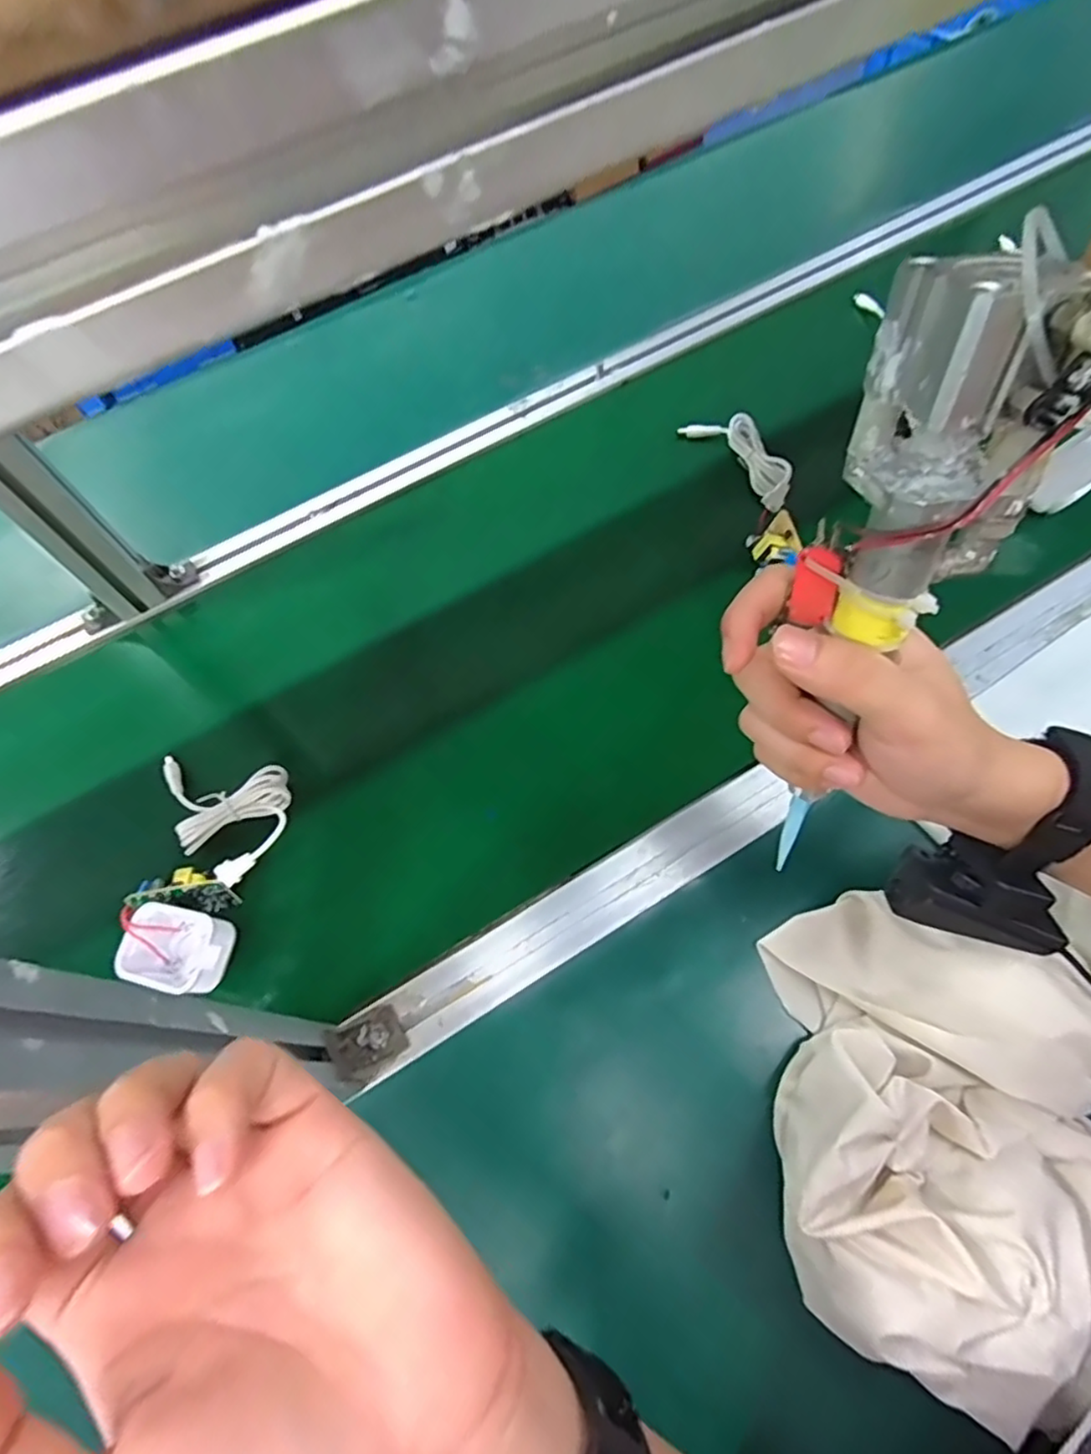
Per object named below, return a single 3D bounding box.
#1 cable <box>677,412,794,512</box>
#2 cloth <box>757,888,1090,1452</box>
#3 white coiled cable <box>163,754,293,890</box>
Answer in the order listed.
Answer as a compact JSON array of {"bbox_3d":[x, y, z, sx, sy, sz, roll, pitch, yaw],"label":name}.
[{"bbox_3d":[0.173,-0.229,0.562,0.045,0.036,0.150,-16,54,-8],"label":"cable"},{"bbox_3d":[0.198,0.187,0.308,0.167,0.066,0.201,6,54,8],"label":"cloth"},{"bbox_3d":[-0.229,0.049,0.458,0.132,0.024,0.078,28,60,22],"label":"white coiled cable"}]

